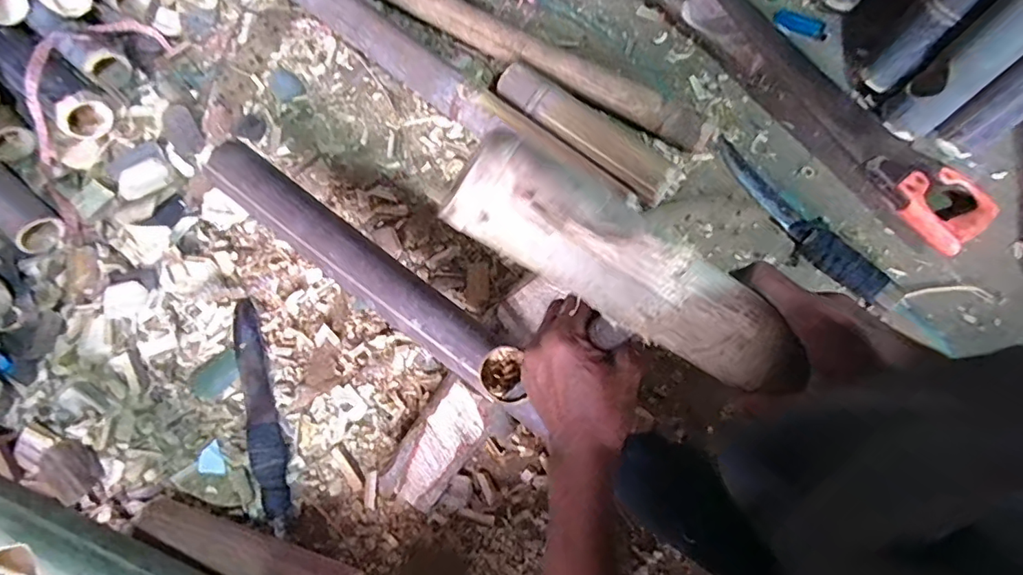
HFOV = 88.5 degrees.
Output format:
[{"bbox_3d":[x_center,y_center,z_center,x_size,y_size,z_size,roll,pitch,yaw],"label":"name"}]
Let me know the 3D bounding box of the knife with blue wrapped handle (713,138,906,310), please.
[{"bbox_3d":[0.364,-0.083,0.672,0.061,0.034,0.290,-40,79,-9],"label":"knife with blue wrapped handle"}]

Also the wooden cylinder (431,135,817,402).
[{"bbox_3d":[0.072,-0.005,0.326,0.234,0.049,0.061,31,77,-13],"label":"wooden cylinder"}]

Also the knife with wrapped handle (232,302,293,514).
[{"bbox_3d":[-0.299,0.136,0.620,0.036,0.019,0.252,-19,77,-5],"label":"knife with wrapped handle"}]

